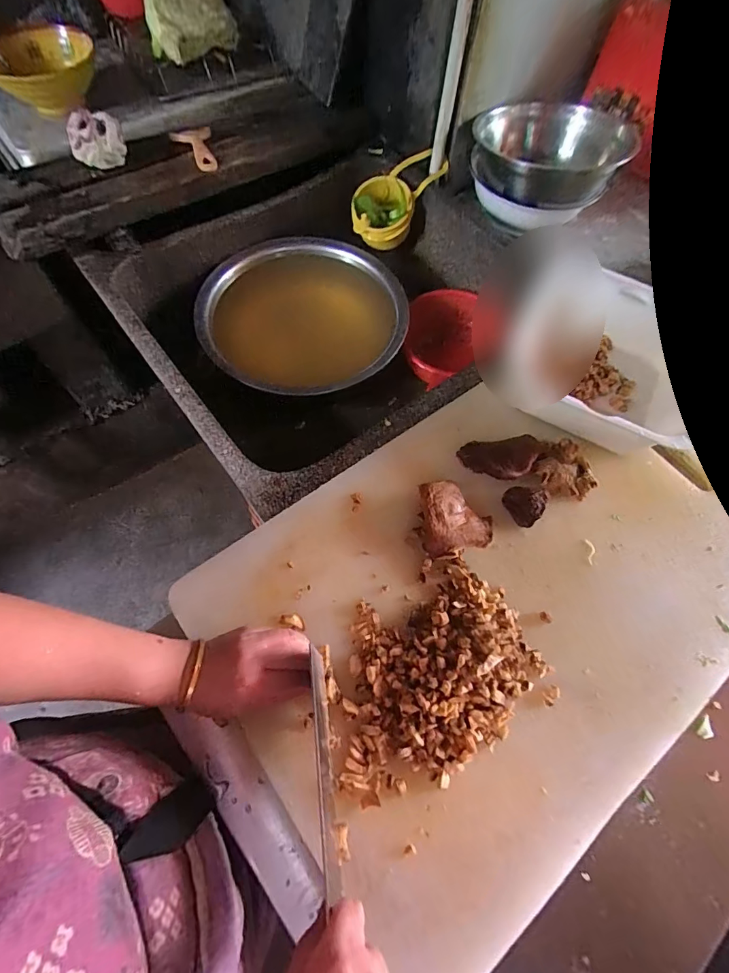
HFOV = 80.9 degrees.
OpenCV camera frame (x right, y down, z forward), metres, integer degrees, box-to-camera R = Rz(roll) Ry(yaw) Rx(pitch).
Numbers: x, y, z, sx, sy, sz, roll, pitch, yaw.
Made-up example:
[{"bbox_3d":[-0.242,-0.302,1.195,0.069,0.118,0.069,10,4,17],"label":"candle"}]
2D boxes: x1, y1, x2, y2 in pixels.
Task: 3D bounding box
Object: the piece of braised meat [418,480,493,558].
[{"bbox_3d":[0.099,0.032,0.451,0.075,0.032,0.075,-5,66,-4],"label":"piece of braised meat"}]

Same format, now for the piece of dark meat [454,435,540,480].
[{"bbox_3d":[0.156,-0.032,0.485,0.088,0.022,0.057,-5,66,-4],"label":"piece of dark meat"}]

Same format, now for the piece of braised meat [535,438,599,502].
[{"bbox_3d":[0.225,-0.018,0.484,0.057,0.024,0.071,-38,72,-17],"label":"piece of braised meat"}]

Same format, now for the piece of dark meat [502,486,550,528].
[{"bbox_3d":[0.179,0.018,0.469,0.041,0.022,0.044,1,66,-1],"label":"piece of dark meat"}]

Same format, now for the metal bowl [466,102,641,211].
[{"bbox_3d":[0.308,-0.574,0.728,0.236,0.079,0.236,1,66,-1],"label":"metal bowl"}]

